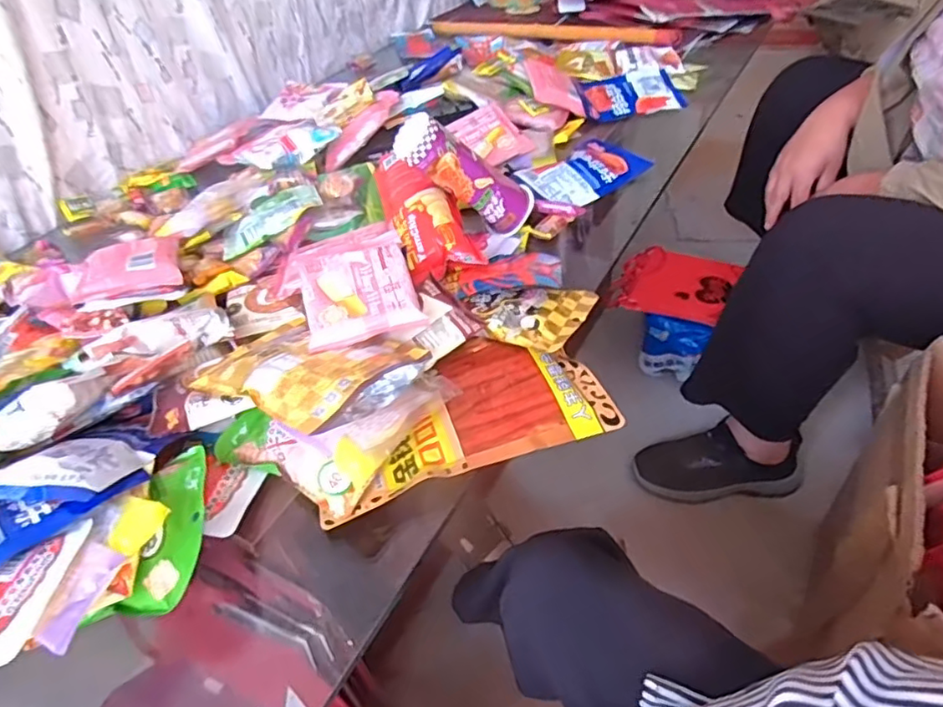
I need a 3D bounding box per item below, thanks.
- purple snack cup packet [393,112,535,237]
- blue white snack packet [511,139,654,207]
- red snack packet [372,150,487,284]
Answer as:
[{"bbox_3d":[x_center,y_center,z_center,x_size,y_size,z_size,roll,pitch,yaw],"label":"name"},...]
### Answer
[{"bbox_3d":[-0.004,-0.202,0.671,0.058,0.177,0.050,-46,38,23],"label":"purple snack cup packet"},{"bbox_3d":[0.149,-0.248,0.804,0.157,0.030,0.110,-31,48,-23],"label":"blue white snack packet"},{"bbox_3d":[-0.060,-0.162,0.662,0.085,0.044,0.213,-21,58,-14],"label":"red snack packet"}]

